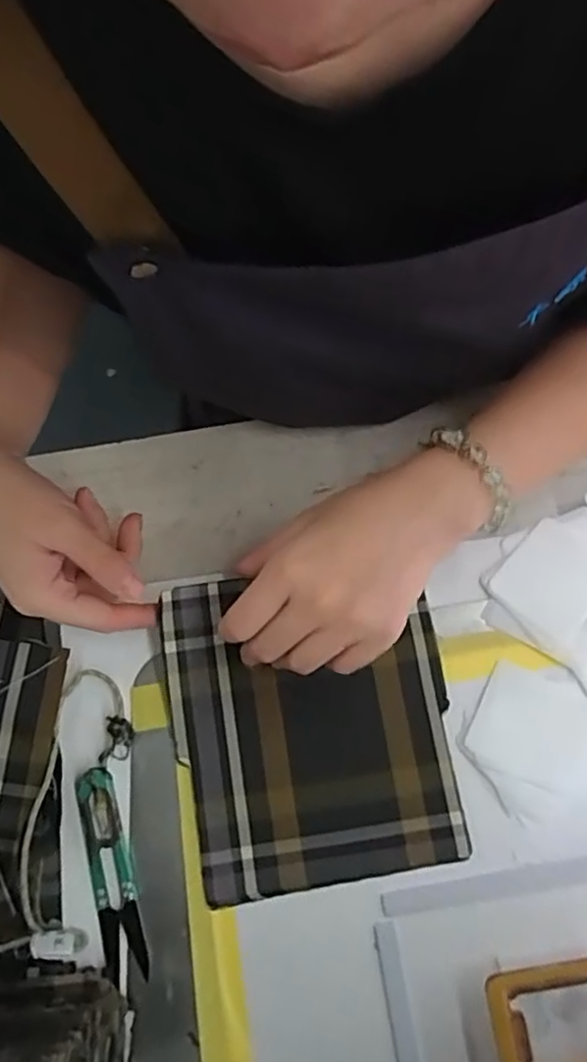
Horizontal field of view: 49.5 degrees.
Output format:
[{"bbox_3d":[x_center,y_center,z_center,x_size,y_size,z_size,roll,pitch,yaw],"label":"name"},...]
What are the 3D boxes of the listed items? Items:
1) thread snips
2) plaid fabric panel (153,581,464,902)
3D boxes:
[{"bbox_3d":[-0.096,0.178,0.336,0.024,0.008,0.102,-14,76,-3],"label":"thread snips"},{"bbox_3d":[0.010,0.104,0.348,0.147,0.015,0.162,-10,76,-1],"label":"plaid fabric panel"}]

